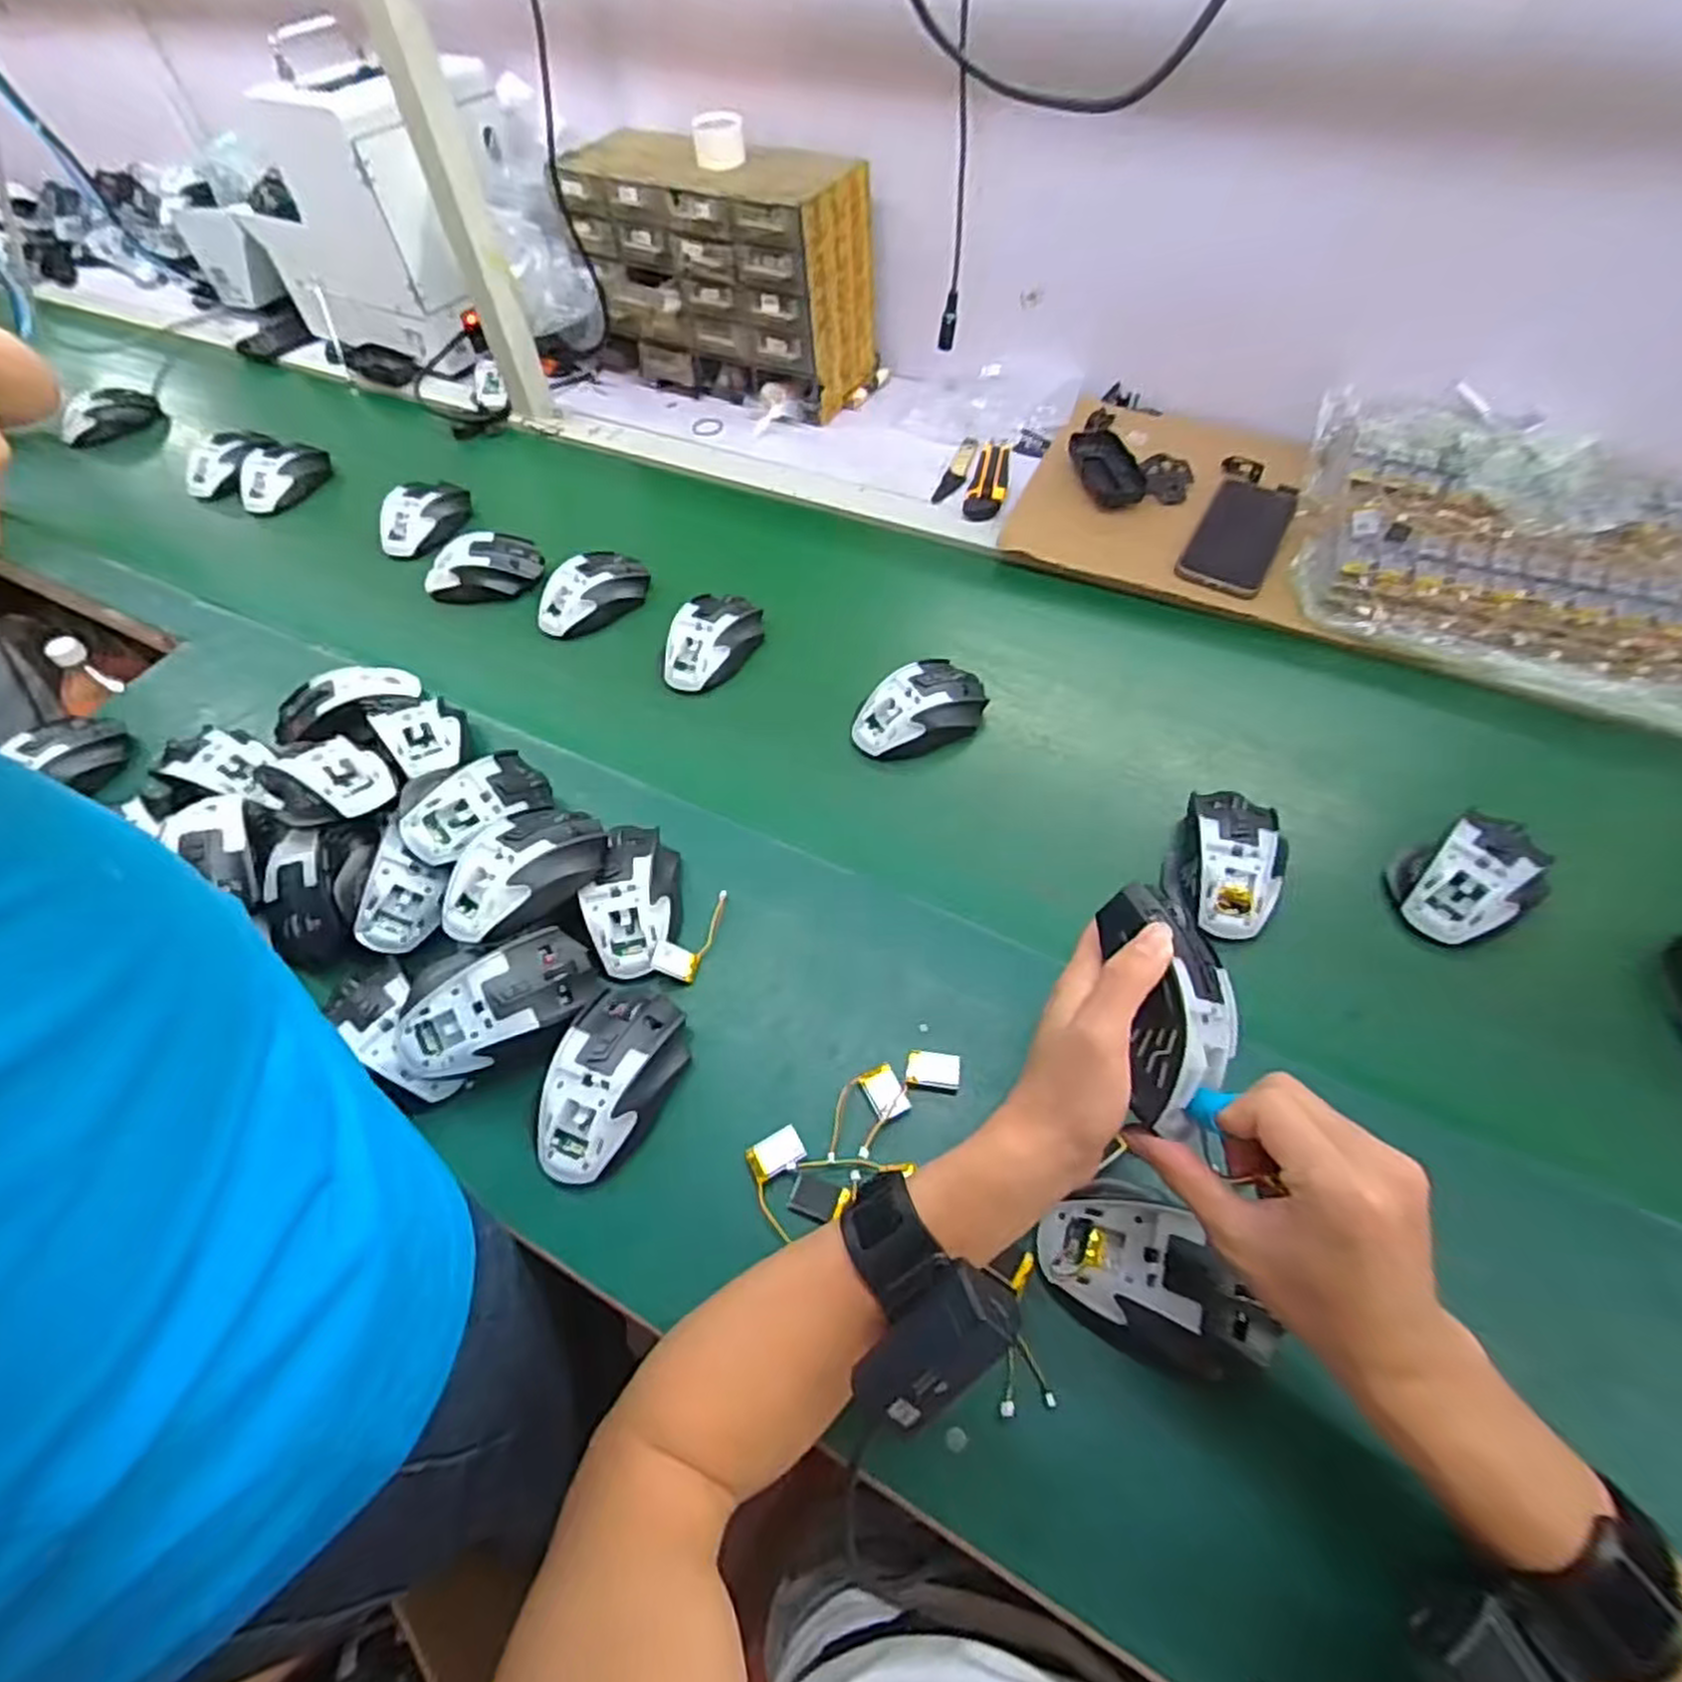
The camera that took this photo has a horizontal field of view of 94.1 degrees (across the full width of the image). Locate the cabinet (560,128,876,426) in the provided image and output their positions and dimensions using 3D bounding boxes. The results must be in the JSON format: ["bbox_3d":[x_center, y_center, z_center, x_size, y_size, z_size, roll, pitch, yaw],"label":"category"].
[{"bbox_3d":[-0.142,-0.671,0.941,0.339,0.221,0.148,20,58,16],"label":"cabinet"}]

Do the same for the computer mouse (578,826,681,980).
[{"bbox_3d":[-0.143,0.041,0.550,0.058,0.048,0.112,0,55,4],"label":"computer mouse"}]

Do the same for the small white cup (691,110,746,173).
[{"bbox_3d":[-0.131,-0.752,0.841,0.056,0.041,0.048,-7,55,-2],"label":"small white cup"}]

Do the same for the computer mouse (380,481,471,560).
[{"bbox_3d":[-0.454,-0.355,0.851,0.067,0.040,0.106,10,56,10],"label":"computer mouse"}]

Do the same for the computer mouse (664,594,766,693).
[{"bbox_3d":[-0.117,-0.182,0.713,0.066,0.040,0.107,18,58,15],"label":"computer mouse"}]

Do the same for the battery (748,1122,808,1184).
[{"bbox_3d":[-0.038,0.182,0.456,0.032,0.006,0.022,-24,57,-13],"label":"battery"}]

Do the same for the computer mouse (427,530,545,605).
[{"bbox_3d":[-0.361,-0.277,0.793,0.113,0.040,0.063,-4,55,0],"label":"computer mouse"}]

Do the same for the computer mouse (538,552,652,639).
[{"bbox_3d":[-0.242,-0.244,0.764,0.119,0.041,0.060,-35,61,-20],"label":"computer mouse"}]

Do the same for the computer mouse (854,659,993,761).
[{"bbox_3d":[0.067,-0.112,0.651,0.117,0.038,0.069,-34,60,-19],"label":"computer mouse"}]

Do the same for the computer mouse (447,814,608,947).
[{"bbox_3d":[-0.212,0.020,0.524,0.067,0.043,0.113,29,61,21],"label":"computer mouse"}]

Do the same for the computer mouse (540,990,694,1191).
[{"bbox_3d":[-0.141,0.144,0.475,0.070,0.037,0.118,20,59,16],"label":"computer mouse"}]

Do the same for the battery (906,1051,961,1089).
[{"bbox_3d":[0.057,0.140,0.480,0.032,0.006,0.020,6,56,7],"label":"battery"}]

